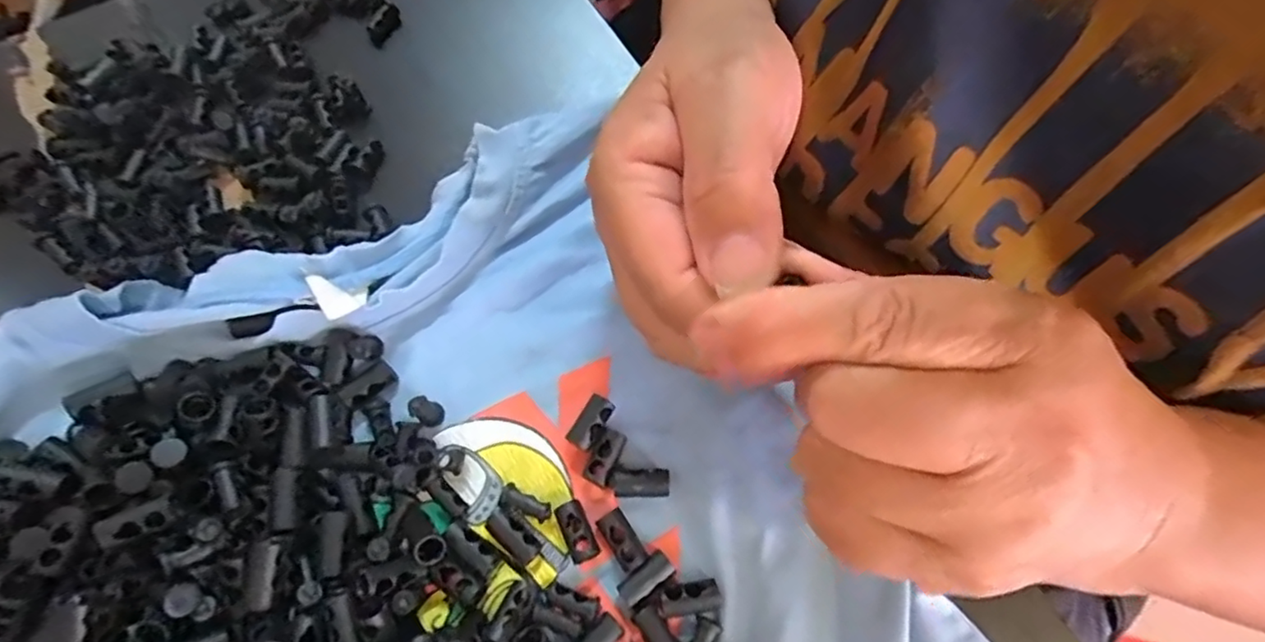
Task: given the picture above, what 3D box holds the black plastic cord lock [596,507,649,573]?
[{"bbox_3d":[-0.003,0.068,0.192,0.009,0.004,0.018,-31,73,-13],"label":"black plastic cord lock"}]

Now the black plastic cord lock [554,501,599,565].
[{"bbox_3d":[-0.018,0.066,0.192,0.009,0.008,0.018,-23,72,-10],"label":"black plastic cord lock"}]

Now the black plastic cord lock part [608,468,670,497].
[{"bbox_3d":[0.002,0.053,0.199,0.019,0.005,0.009,1,69,-2],"label":"black plastic cord lock part"}]

